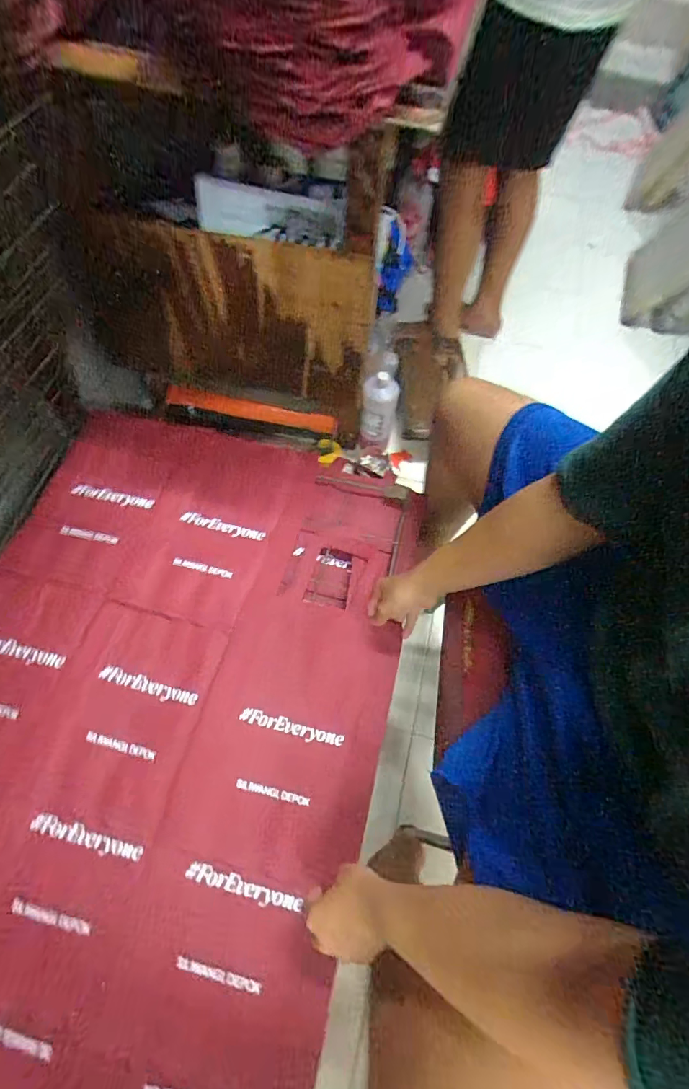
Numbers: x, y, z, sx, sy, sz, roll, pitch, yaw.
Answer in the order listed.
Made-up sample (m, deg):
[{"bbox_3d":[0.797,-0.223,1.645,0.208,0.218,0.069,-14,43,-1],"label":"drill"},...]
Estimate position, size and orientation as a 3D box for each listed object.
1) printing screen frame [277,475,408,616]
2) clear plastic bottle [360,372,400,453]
[{"bbox_3d":[-0.002,-0.004,0.786,0.182,0.027,0.243,13,62,5],"label":"printing screen frame"},{"bbox_3d":[0.083,-0.316,1.145,0.082,0.223,0.062,8,64,2],"label":"clear plastic bottle"}]

